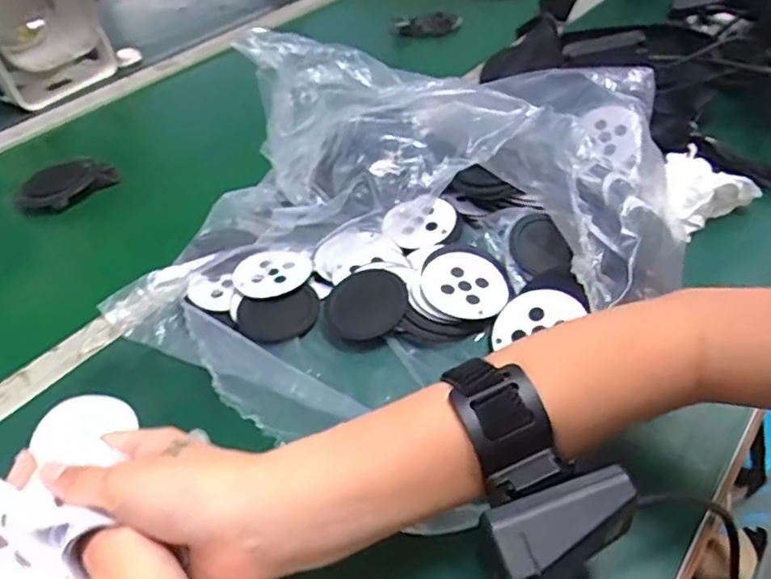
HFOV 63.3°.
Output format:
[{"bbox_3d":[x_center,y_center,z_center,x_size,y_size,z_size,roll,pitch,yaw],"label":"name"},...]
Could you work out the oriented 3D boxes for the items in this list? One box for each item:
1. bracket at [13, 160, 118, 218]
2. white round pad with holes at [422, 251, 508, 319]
[{"bbox_3d":[-0.348,-0.113,0.678,0.103,0.021,0.087,-35,48,-28],"label":"bracket"},{"bbox_3d":[0.057,-0.003,0.452,0.061,0.005,0.057,2,53,-2],"label":"white round pad with holes"}]

